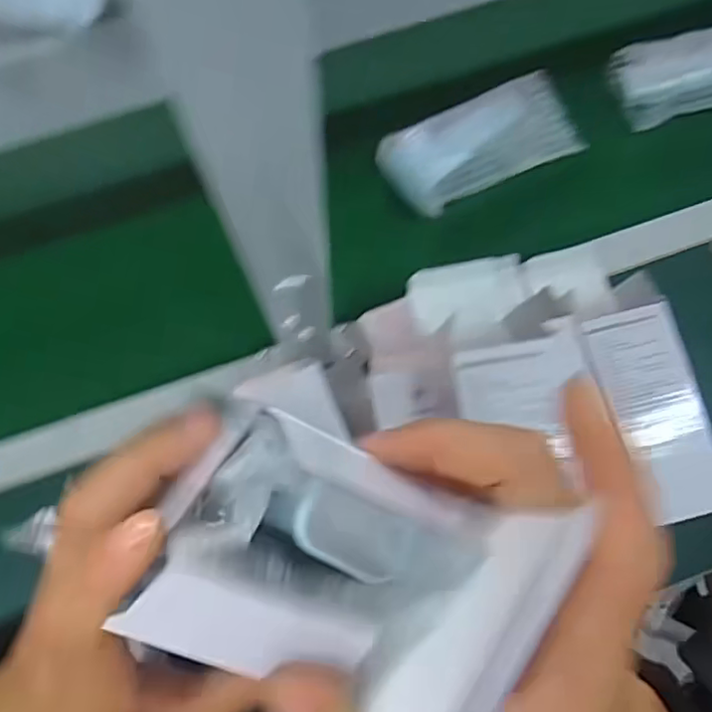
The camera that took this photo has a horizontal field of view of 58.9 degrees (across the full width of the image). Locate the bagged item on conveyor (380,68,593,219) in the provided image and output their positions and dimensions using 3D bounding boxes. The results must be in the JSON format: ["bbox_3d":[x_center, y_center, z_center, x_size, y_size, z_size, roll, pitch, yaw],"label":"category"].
[{"bbox_3d":[0.128,-0.219,0.640,0.205,0.030,0.096,-27,80,-7],"label":"bagged item on conveyor"}]

